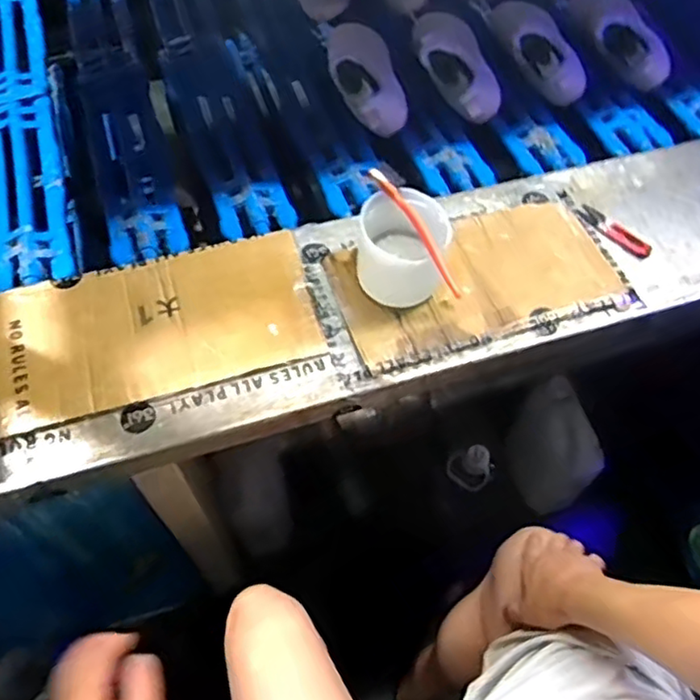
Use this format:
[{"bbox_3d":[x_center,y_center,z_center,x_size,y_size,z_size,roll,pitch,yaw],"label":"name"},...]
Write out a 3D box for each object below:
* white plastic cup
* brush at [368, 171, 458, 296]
[{"bbox_3d":[0.055,-0.101,0.684,0.091,0.103,0.083,8,55,6],"label":"white plastic cup"},{"bbox_3d":[0.068,-0.122,0.649,0.020,0.020,0.164,-26,73,-17],"label":"brush"}]

